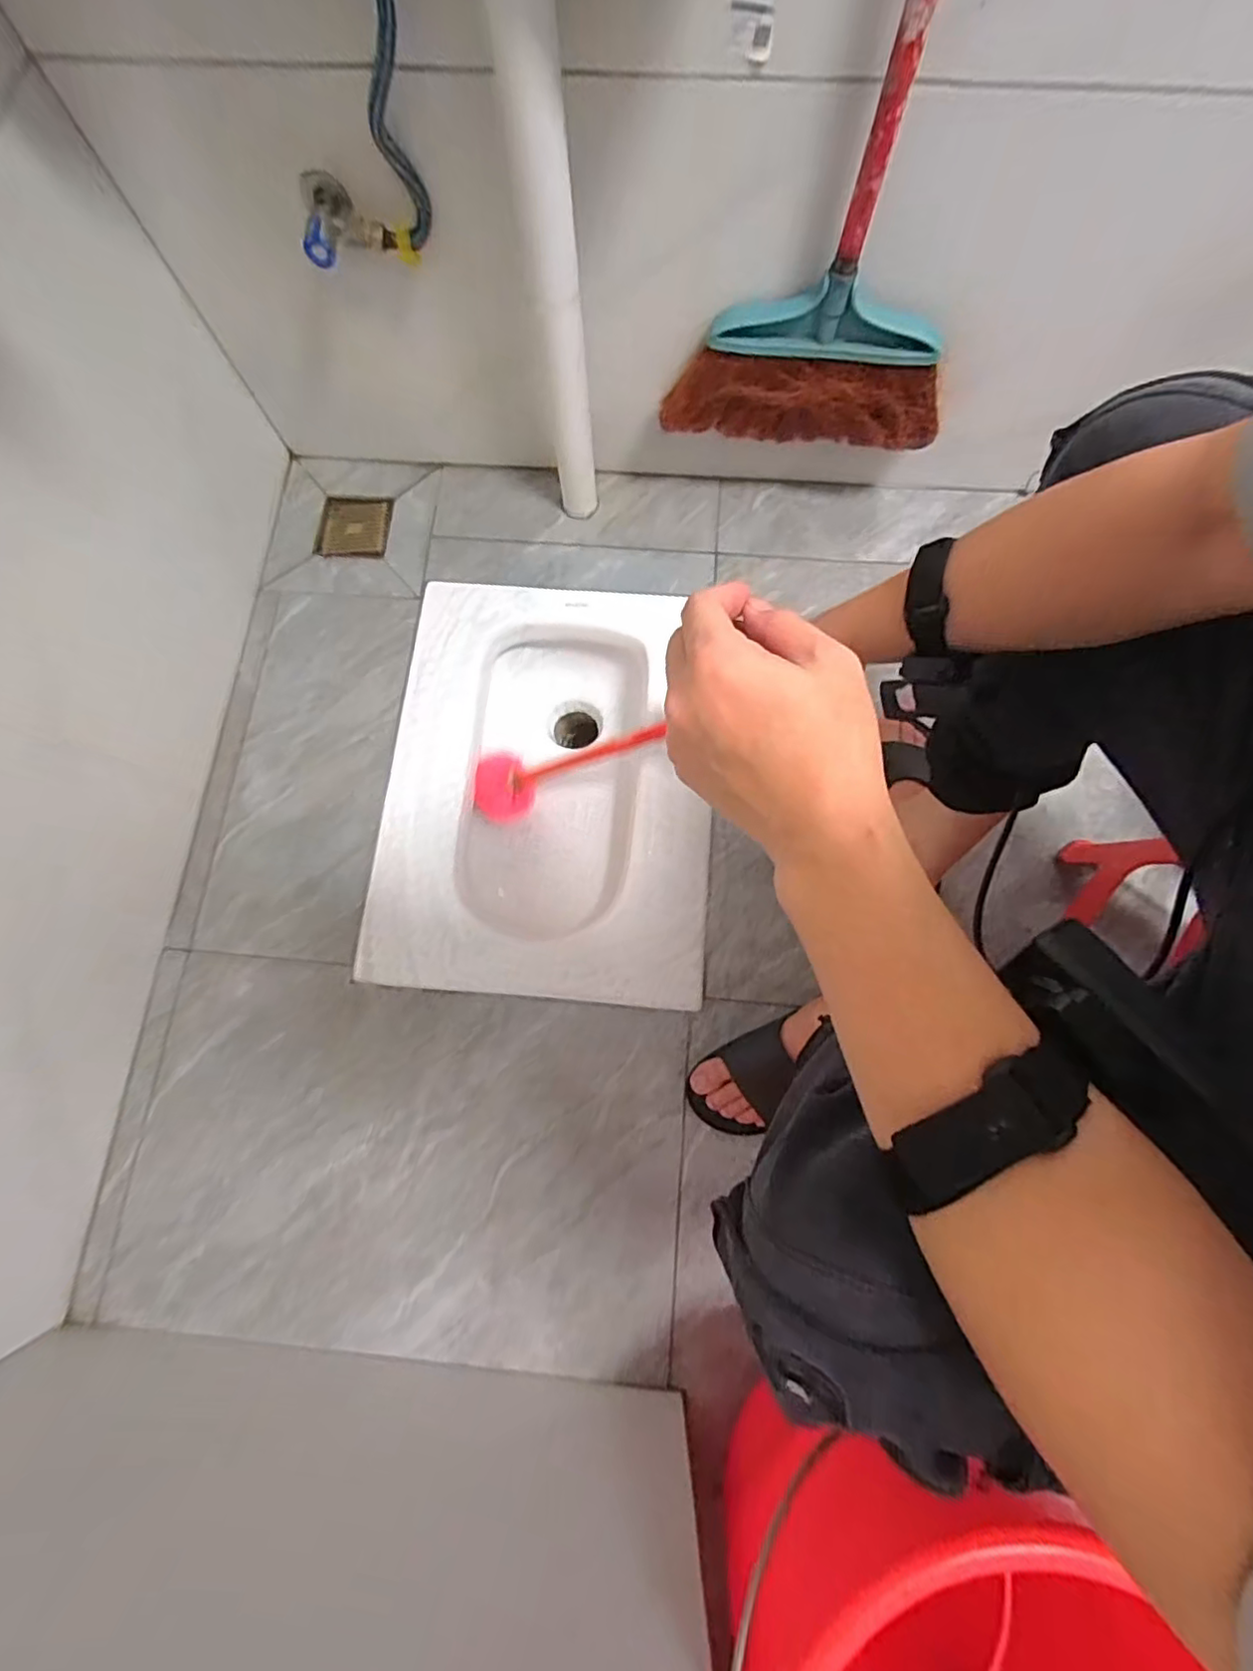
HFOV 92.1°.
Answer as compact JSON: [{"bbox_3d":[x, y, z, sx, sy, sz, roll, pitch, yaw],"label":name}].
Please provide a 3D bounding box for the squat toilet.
[{"bbox_3d":[-0.093,-0.055,0.833,0.403,0.171,0.533,4,76,2],"label":"squat toilet"}]

